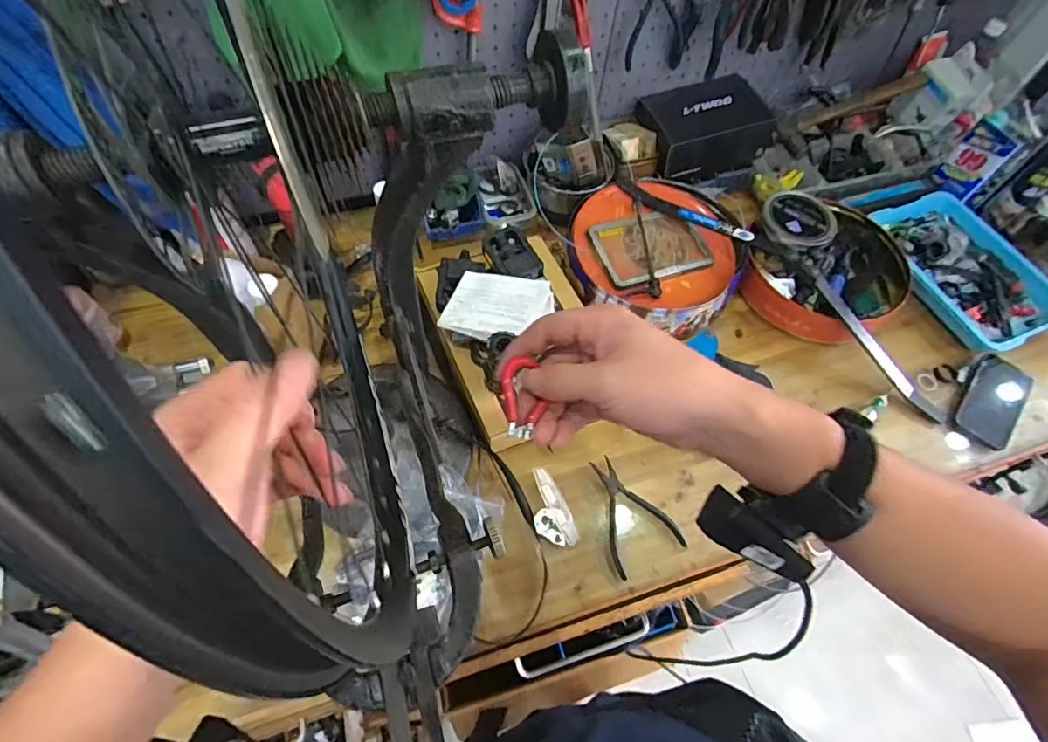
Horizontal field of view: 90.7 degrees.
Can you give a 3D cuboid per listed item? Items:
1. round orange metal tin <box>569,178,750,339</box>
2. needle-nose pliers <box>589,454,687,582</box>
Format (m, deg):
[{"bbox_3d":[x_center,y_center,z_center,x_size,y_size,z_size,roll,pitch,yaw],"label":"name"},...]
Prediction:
[{"bbox_3d":[0.224,-0.201,0.861,0.286,0.082,0.267,2,60,-3],"label":"round orange metal tin"},{"bbox_3d":[0.136,0.188,0.699,0.097,0.021,0.148,-24,64,-16],"label":"needle-nose pliers"}]

